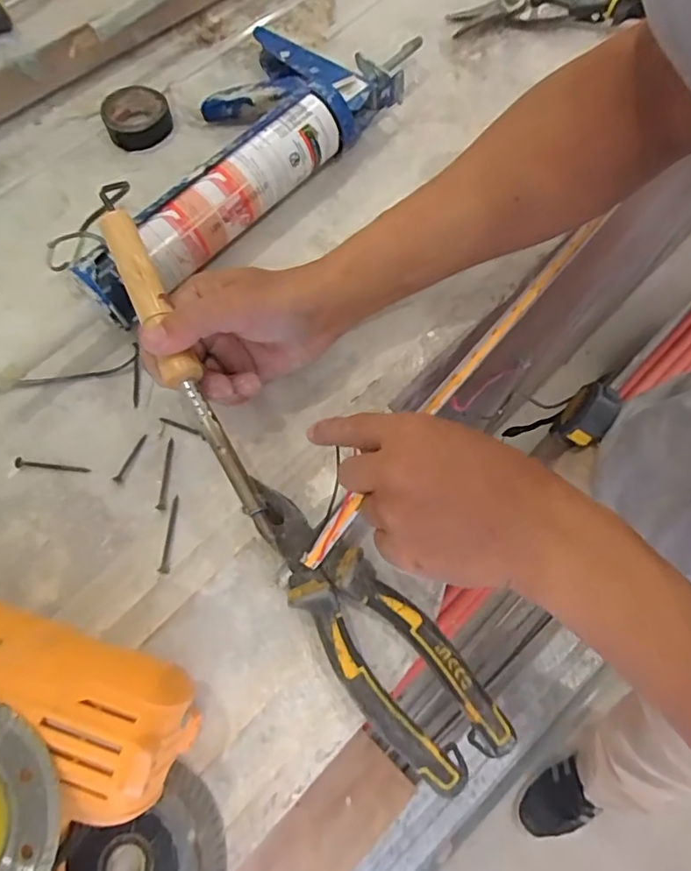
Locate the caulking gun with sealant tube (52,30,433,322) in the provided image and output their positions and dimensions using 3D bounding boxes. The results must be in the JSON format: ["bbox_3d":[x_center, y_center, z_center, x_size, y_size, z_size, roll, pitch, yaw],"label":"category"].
[{"bbox_3d":[-0.085,-0.231,0.424,0.136,0.056,0.342,38,74,12],"label":"caulking gun with sealant tube"}]

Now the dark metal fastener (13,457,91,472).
[{"bbox_3d":[-0.194,0.021,0.358,0.049,0.005,0.006,8,70,3],"label":"dark metal fastener"}]

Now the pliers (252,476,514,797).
[{"bbox_3d":[0.010,0.106,0.310,0.056,0.029,0.186,-37,74,-13],"label":"pliers"}]

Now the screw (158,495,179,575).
[{"bbox_3d":[-0.110,0.062,0.339,0.006,0.004,0.048,3,70,1],"label":"screw"}]

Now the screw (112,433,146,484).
[{"bbox_3d":[-0.141,0.015,0.356,0.006,0.004,0.036,22,71,7],"label":"screw"}]

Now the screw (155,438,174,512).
[{"bbox_3d":[-0.117,0.025,0.352,0.005,0.004,0.047,3,70,1],"label":"screw"}]

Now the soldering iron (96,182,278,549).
[{"bbox_3d":[-0.097,-0.045,0.317,0.021,0.023,0.233,-25,82,-9],"label":"soldering iron"}]

